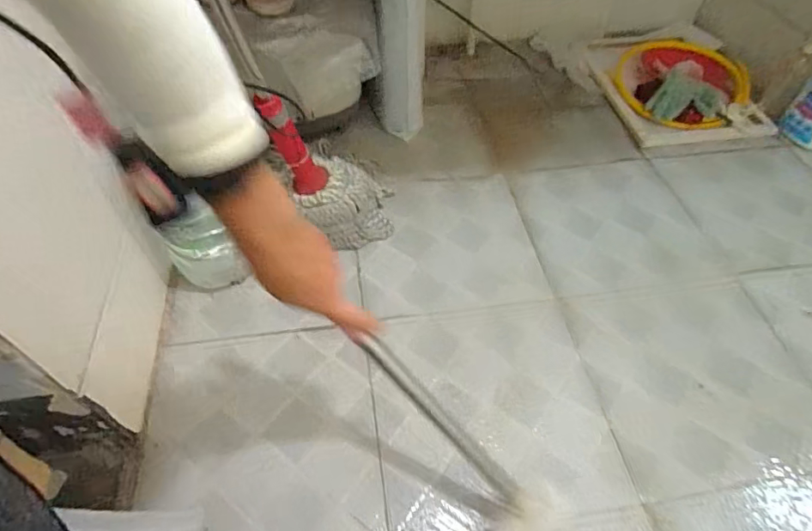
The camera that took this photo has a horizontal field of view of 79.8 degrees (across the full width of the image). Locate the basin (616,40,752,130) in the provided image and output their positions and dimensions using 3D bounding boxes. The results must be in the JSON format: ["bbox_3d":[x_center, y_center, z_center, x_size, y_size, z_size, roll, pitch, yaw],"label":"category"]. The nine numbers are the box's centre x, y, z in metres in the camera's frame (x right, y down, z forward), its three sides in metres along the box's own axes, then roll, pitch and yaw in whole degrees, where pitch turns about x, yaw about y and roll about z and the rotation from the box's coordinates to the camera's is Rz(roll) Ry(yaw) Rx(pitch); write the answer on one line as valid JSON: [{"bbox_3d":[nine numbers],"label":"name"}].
[{"bbox_3d":[0.613,-0.408,1.094,0.277,0.059,0.308,20,55,17],"label":"basin"}]

